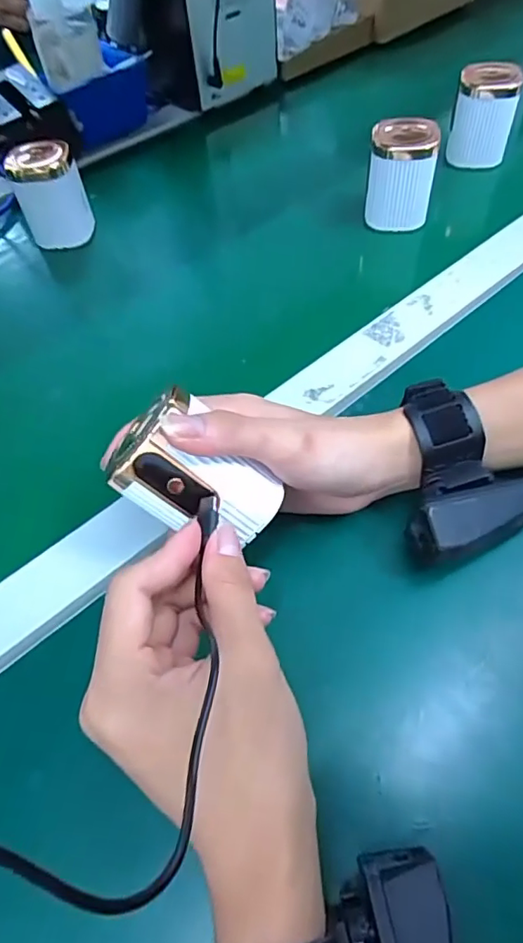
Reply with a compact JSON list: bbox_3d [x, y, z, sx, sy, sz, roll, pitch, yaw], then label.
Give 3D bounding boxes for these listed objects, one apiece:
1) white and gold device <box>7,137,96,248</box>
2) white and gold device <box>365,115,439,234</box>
[{"bbox_3d":[-0.192,-0.255,0.499,0.058,0.073,0.057,-18,56,-8],"label":"white and gold device"},{"bbox_3d":[0.118,-0.250,0.471,0.056,0.078,0.047,9,56,10],"label":"white and gold device"}]

